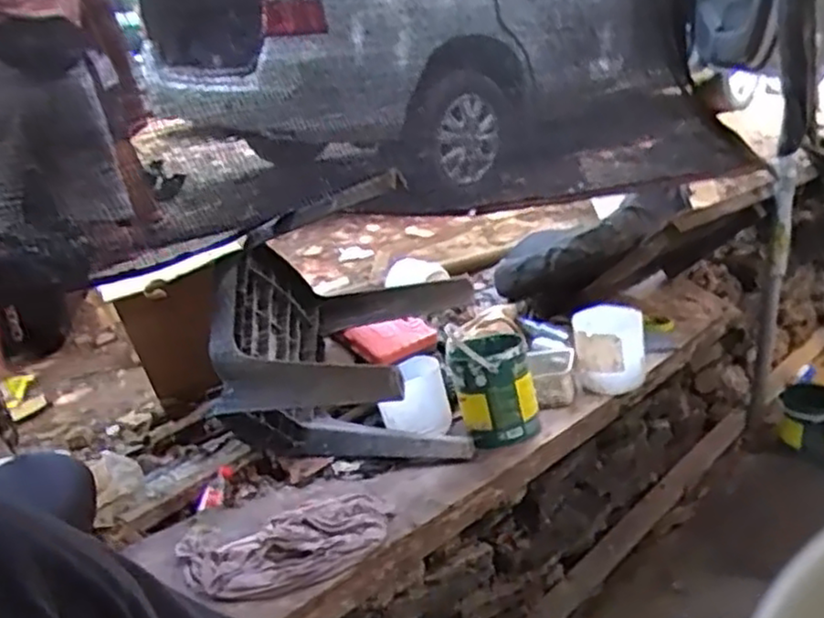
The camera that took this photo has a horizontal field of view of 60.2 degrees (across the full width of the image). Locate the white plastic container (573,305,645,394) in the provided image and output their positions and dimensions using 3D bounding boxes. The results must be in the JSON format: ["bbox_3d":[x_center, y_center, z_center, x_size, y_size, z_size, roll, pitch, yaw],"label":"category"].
[{"bbox_3d":[0.464,0.106,1.682,0.159,0.183,0.128,0,21,13],"label":"white plastic container"}]

